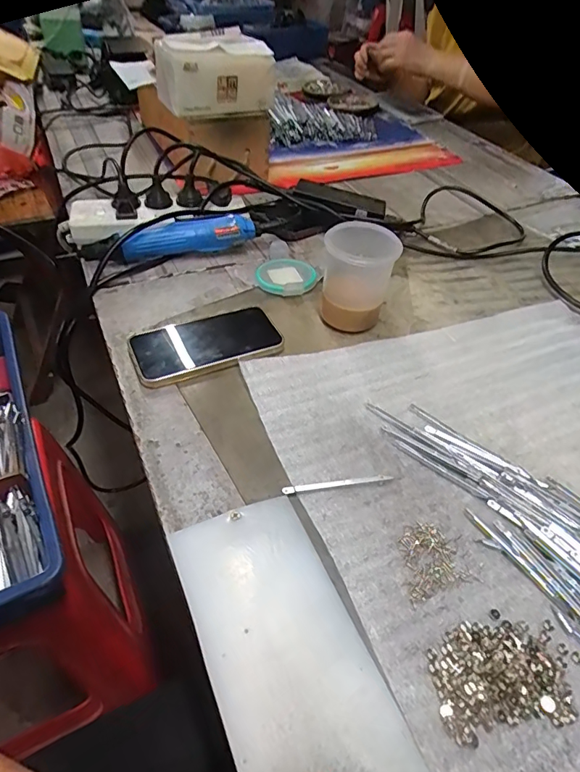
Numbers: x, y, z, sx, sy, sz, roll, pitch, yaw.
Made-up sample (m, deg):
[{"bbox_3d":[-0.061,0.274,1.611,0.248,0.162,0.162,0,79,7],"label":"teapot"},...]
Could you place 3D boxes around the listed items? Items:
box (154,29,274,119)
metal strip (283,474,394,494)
[{"bbox_3d":[-0.101,-0.435,0.662,0.160,0.085,0.060,-18,51,-20],"label":"box"},{"bbox_3d":[0.039,0.078,0.378,0.090,0.005,0.008,-7,48,-10],"label":"metal strip"}]

